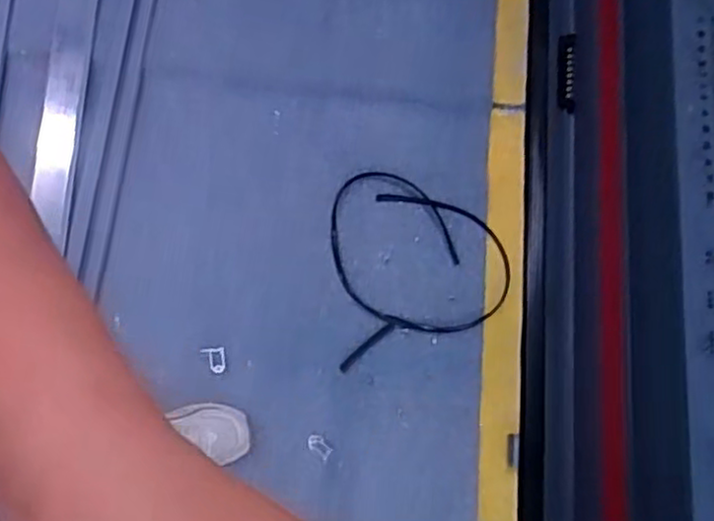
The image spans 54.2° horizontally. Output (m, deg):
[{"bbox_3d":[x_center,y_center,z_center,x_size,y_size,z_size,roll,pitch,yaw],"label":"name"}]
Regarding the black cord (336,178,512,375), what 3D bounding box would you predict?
[{"bbox_3d":[0.129,0.008,1.397,0.347,0.020,0.387,-4,77,-2],"label":"black cord"}]

